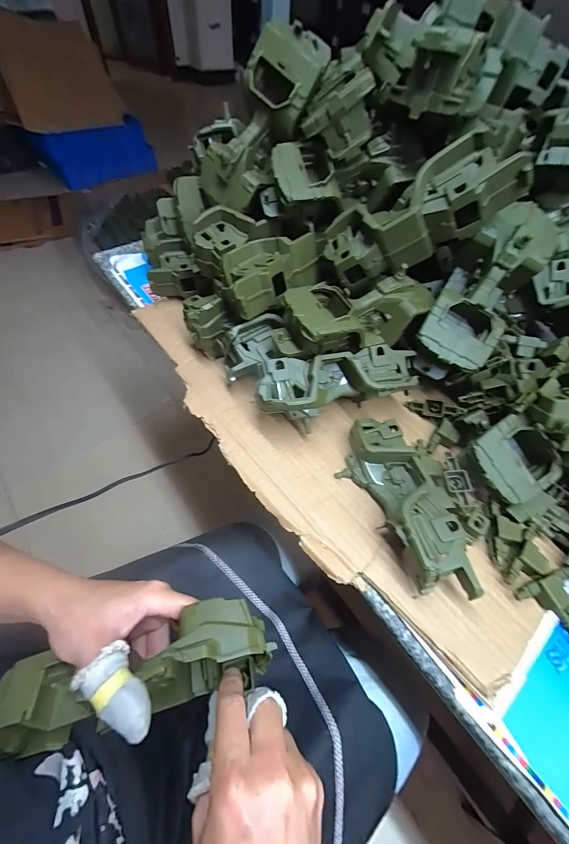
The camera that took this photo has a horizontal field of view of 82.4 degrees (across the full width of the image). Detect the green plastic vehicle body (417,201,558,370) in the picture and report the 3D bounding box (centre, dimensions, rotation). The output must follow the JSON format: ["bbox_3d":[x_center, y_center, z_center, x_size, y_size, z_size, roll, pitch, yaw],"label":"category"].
[{"bbox_3d":[0.215,-0.138,0.349,0.074,0.067,0.166,34,98,18],"label":"green plastic vehicle body"}]

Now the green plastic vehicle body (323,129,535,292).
[{"bbox_3d":[0.131,-0.205,0.327,0.179,0.072,0.056,-15,52,31],"label":"green plastic vehicle body"}]

